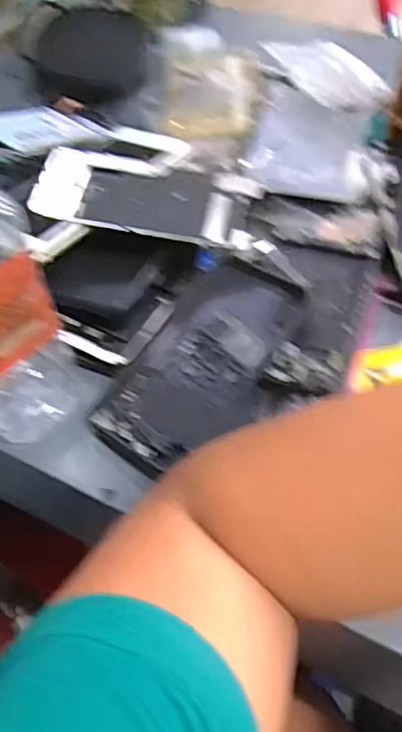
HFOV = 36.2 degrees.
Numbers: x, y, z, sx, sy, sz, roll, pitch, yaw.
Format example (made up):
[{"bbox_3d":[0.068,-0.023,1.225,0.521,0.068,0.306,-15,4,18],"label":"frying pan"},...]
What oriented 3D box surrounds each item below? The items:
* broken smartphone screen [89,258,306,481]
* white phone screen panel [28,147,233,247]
[{"bbox_3d":[0.002,-0.003,0.371,0.080,0.008,0.146,24,66,22],"label":"broken smartphone screen"},{"bbox_3d":[-0.043,-0.114,0.408,0.128,0.006,0.069,9,55,2],"label":"white phone screen panel"}]

